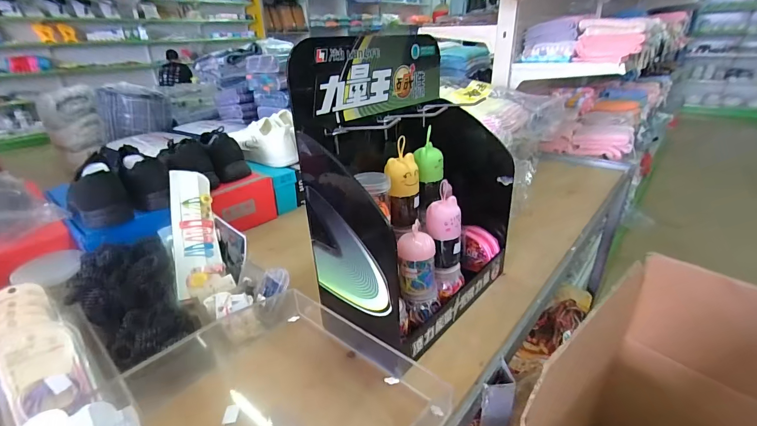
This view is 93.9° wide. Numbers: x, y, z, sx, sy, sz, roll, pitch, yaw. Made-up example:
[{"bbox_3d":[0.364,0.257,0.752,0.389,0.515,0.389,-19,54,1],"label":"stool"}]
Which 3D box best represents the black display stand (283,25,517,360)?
[{"bbox_3d":[0.061,-0.047,0.521,0.177,0.373,0.322,20,34,38],"label":"black display stand"}]

